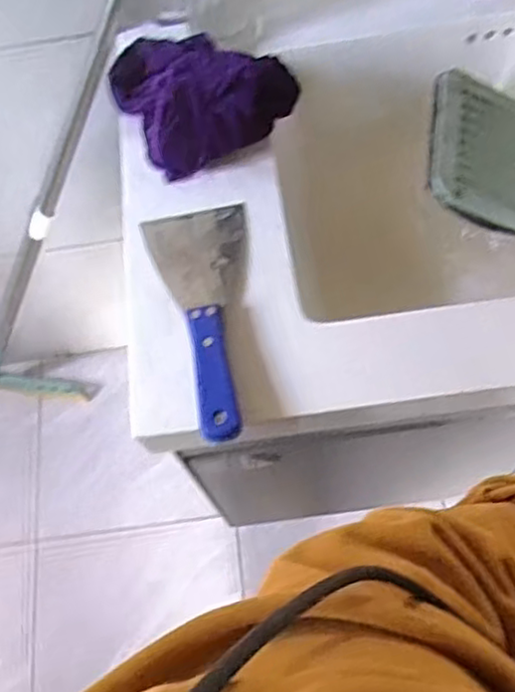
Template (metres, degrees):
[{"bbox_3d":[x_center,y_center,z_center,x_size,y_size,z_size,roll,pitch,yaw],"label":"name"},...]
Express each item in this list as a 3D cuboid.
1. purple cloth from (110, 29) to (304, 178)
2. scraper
[{"bbox_3d":[-0.057,-0.266,0.657,0.160,0.056,0.178,-28,66,-7],"label":"purple cloth"},{"bbox_3d":[-0.035,-0.029,0.570,0.090,0.027,0.225,-14,65,-1],"label":"scraper"}]

